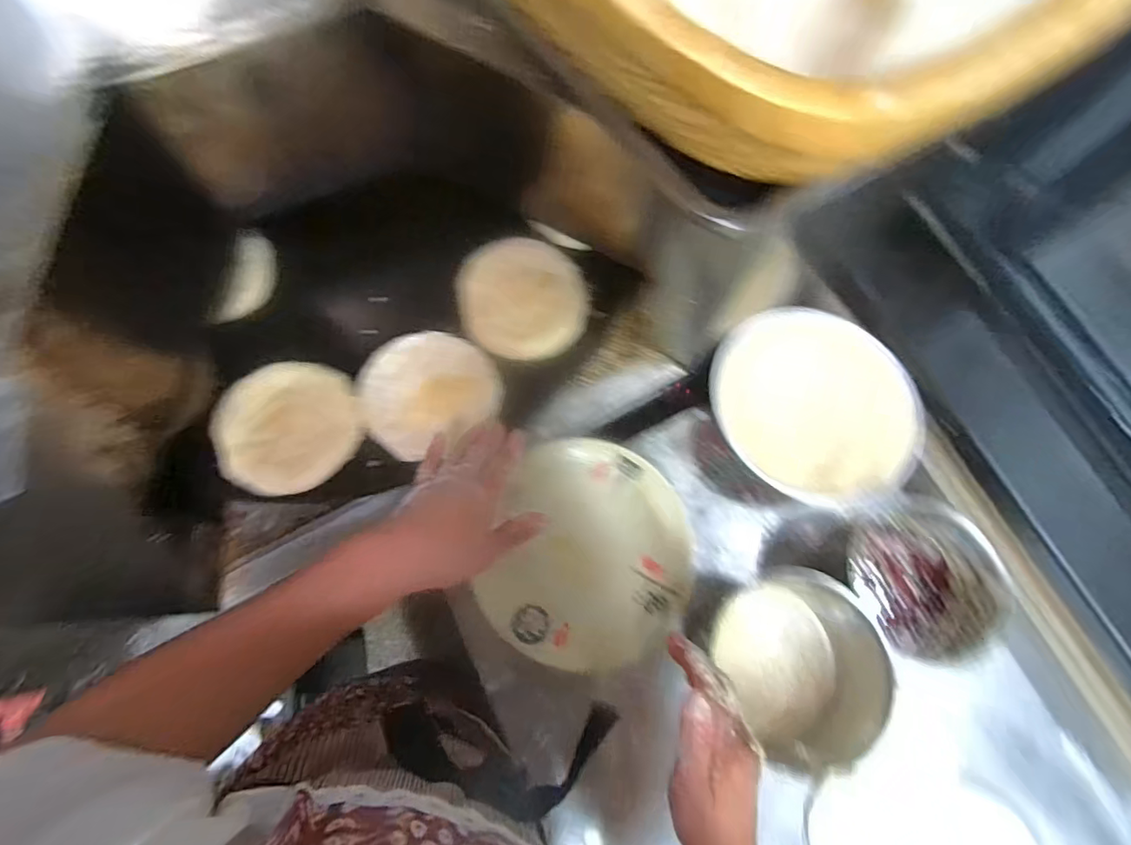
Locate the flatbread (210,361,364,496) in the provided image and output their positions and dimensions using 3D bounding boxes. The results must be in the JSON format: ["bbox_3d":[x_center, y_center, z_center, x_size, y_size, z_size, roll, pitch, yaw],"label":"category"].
[{"bbox_3d":[-0.289,0.004,0.563,0.141,0.014,0.132,2,82,-13],"label":"flatbread"}]

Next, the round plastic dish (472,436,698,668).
[{"bbox_3d":[0.024,0.146,0.626,0.238,0.047,0.245,19,77,-2],"label":"round plastic dish"}]

